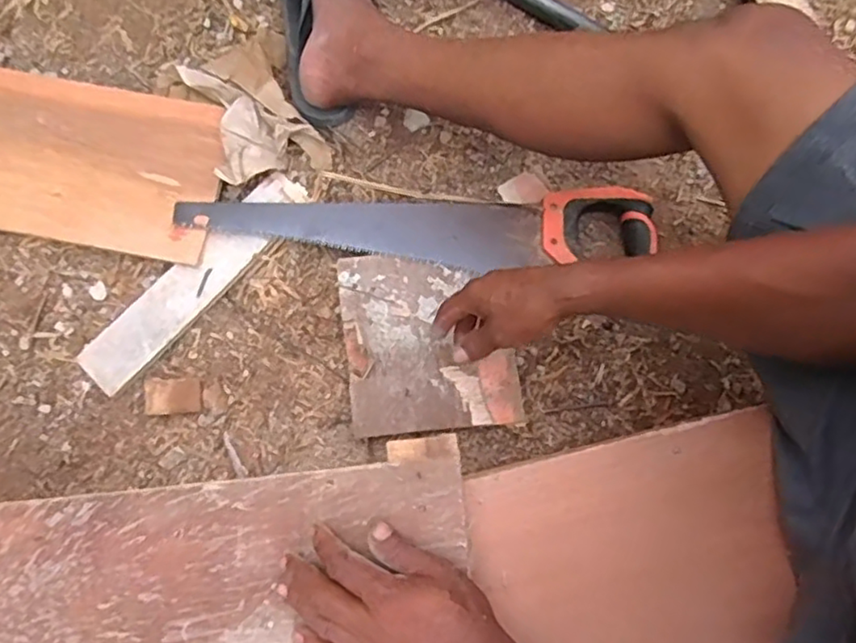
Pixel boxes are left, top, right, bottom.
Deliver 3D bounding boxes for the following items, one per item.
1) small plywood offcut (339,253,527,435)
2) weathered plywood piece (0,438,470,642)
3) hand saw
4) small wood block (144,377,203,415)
[{"bbox_3d":[0.003,0.018,0.683,0.176,0.017,0.192,-5,78,-7],"label":"small plywood offcut"},{"bbox_3d":[-0.213,0.216,0.482,0.496,0.012,0.193,-13,75,2],"label":"weathered plywood piece"},{"bbox_3d":[-0.008,-0.101,0.696,0.509,0.019,0.080,-2,75,1],"label":"hand saw"},{"bbox_3d":[-0.267,0.078,0.670,0.063,0.010,0.037,1,76,2],"label":"small wood block"}]

